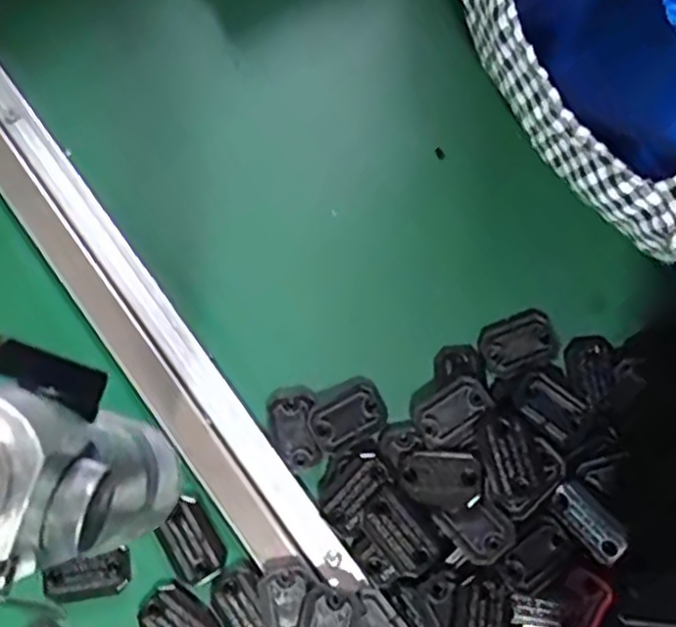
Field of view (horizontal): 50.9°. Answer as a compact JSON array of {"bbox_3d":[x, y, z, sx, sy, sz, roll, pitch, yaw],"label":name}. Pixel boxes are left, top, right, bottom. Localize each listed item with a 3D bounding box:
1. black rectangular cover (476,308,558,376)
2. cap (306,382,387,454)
[{"bbox_3d":[0.098,0.016,0.387,0.042,0.005,0.030,-21,77,-7],"label":"black rectangular cover"},{"bbox_3d":[0.005,0.055,0.373,0.041,0.006,0.026,-28,78,-8],"label":"cap"}]

